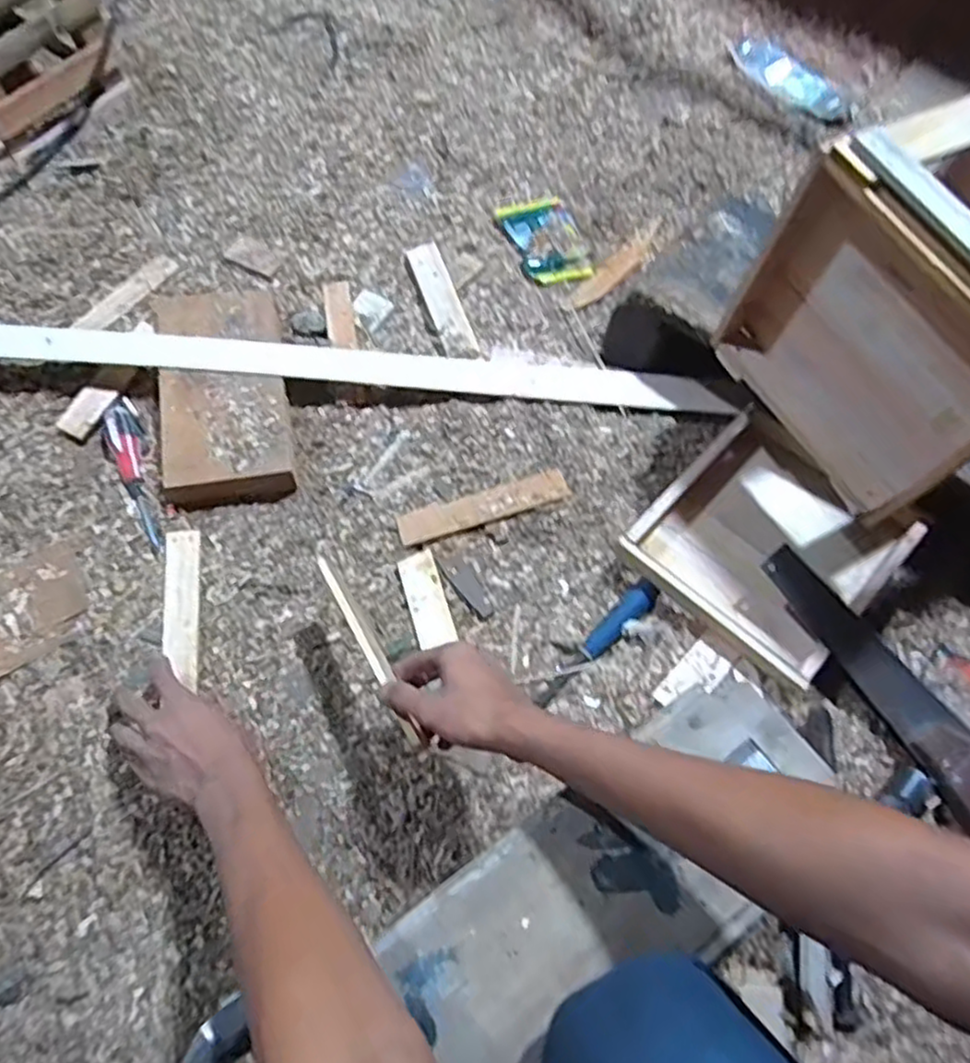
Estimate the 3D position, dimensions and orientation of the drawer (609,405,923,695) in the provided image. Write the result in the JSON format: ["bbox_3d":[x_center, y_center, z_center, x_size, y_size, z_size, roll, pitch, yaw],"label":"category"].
[{"bbox_3d":[0.275,0.007,0.681,0.209,0.047,0.217,41,70,12],"label":"drawer"}]

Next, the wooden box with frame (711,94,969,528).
[{"bbox_3d":[0.412,-0.216,0.565,0.341,0.212,0.241,-28,72,-15],"label":"wooden box with frame"}]

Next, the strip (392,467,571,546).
[{"bbox_3d":[-0.001,-0.025,0.707,0.170,0.008,0.034,-16,74,-3],"label":"strip"}]

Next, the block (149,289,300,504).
[{"bbox_3d":[-0.264,-0.146,0.722,0.125,0.040,0.244,-9,68,-8],"label":"block"}]

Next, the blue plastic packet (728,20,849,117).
[{"bbox_3d":[0.412,-0.623,0.963,0.061,0.014,0.192,-38,68,-1],"label":"blue plastic packet"}]

